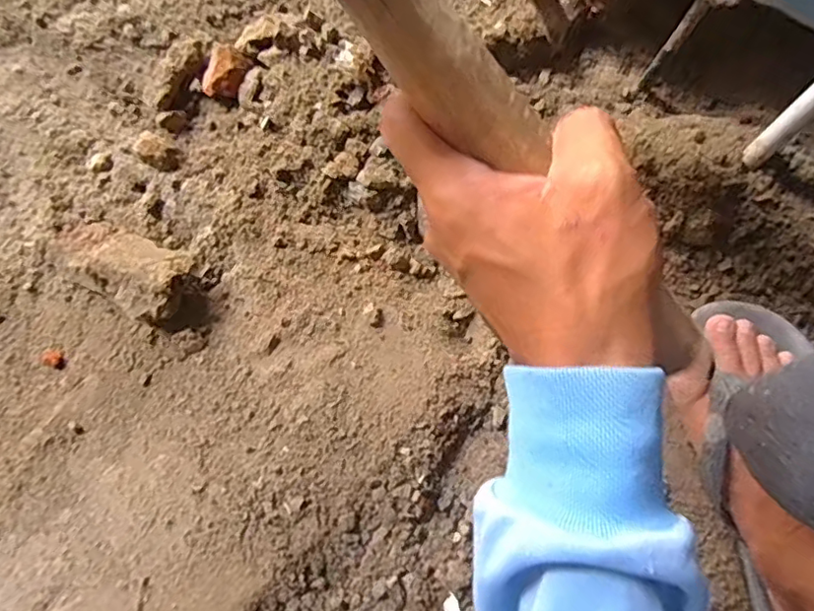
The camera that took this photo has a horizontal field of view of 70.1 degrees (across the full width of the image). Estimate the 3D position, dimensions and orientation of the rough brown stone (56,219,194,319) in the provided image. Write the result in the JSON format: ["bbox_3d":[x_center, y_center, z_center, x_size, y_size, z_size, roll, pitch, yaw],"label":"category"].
[{"bbox_3d":[-0.225,-0.034,0.453,0.106,0.035,0.056,30,78,0],"label":"rough brown stone"}]

